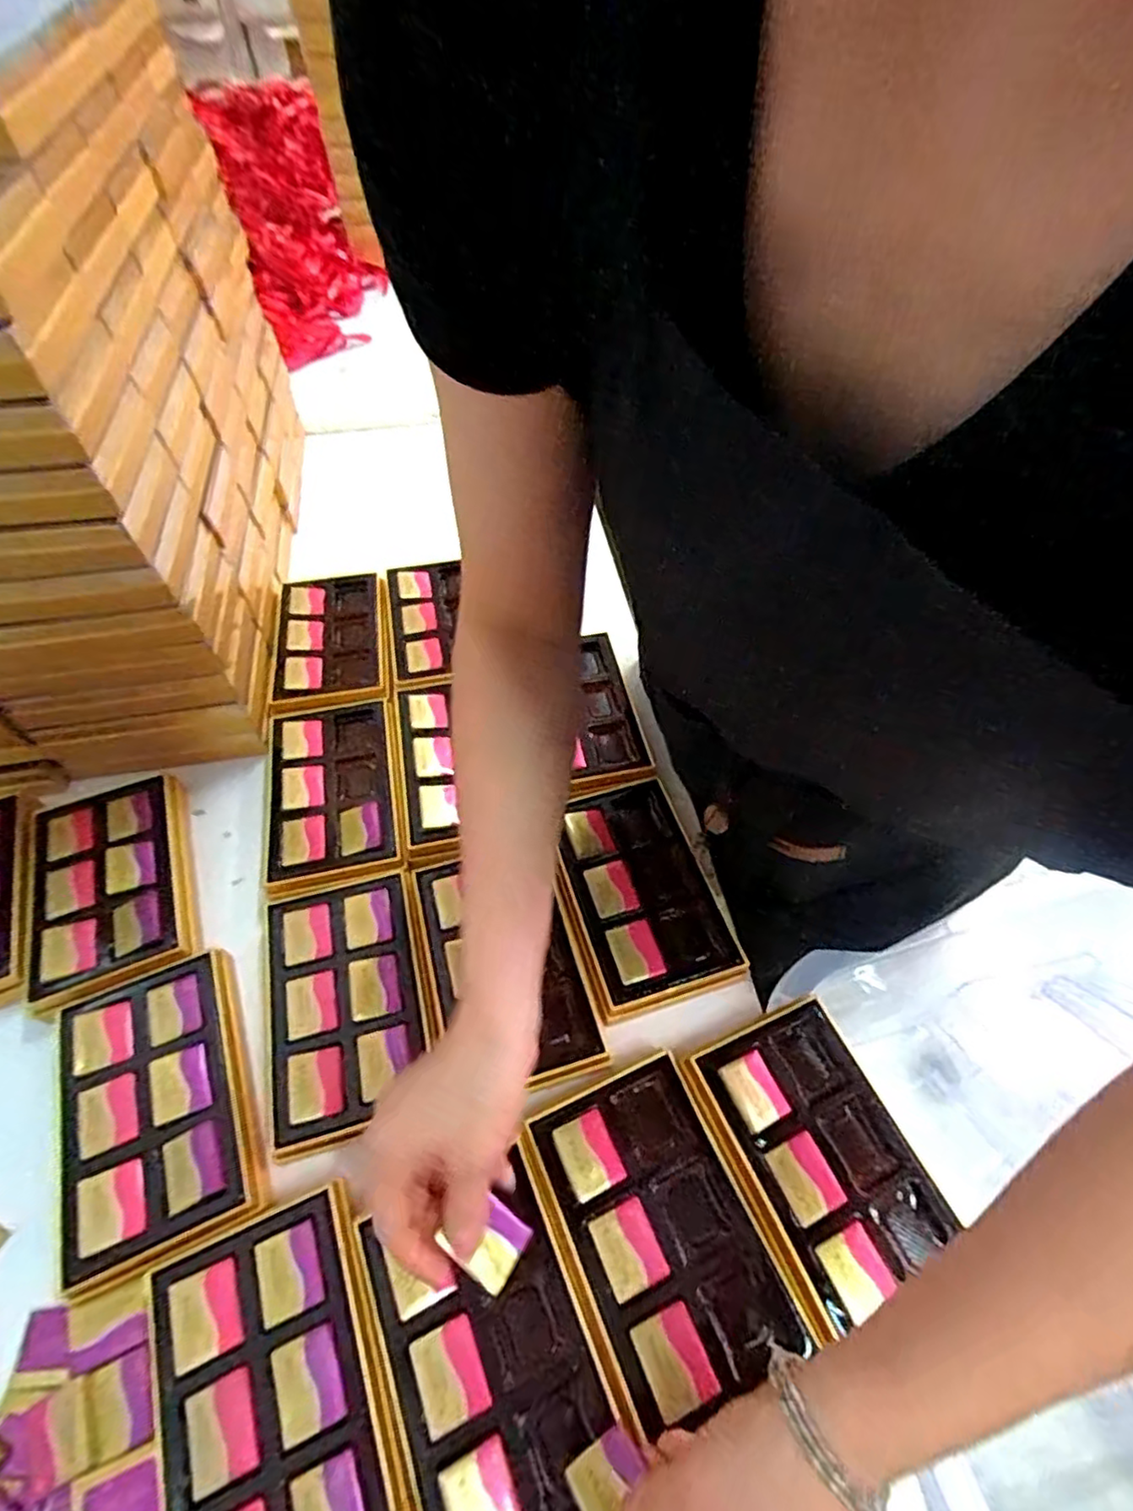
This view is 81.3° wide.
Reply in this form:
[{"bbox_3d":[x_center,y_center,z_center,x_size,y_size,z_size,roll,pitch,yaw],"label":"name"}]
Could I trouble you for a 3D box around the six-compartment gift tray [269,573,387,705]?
[{"bbox_3d":[-0.228,-0.116,0.632,0.103,0.017,0.161,-9,55,-5],"label":"six-compartment gift tray"}]

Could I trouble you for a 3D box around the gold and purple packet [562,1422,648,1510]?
[{"bbox_3d":[0.022,0.326,0.292,0.033,0.006,0.039,-14,19,-32],"label":"gold and purple packet"}]

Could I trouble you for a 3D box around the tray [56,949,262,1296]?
[{"bbox_3d":[-0.252,0.216,0.413,0.109,0.036,0.166,-20,57,-12],"label":"tray"}]

